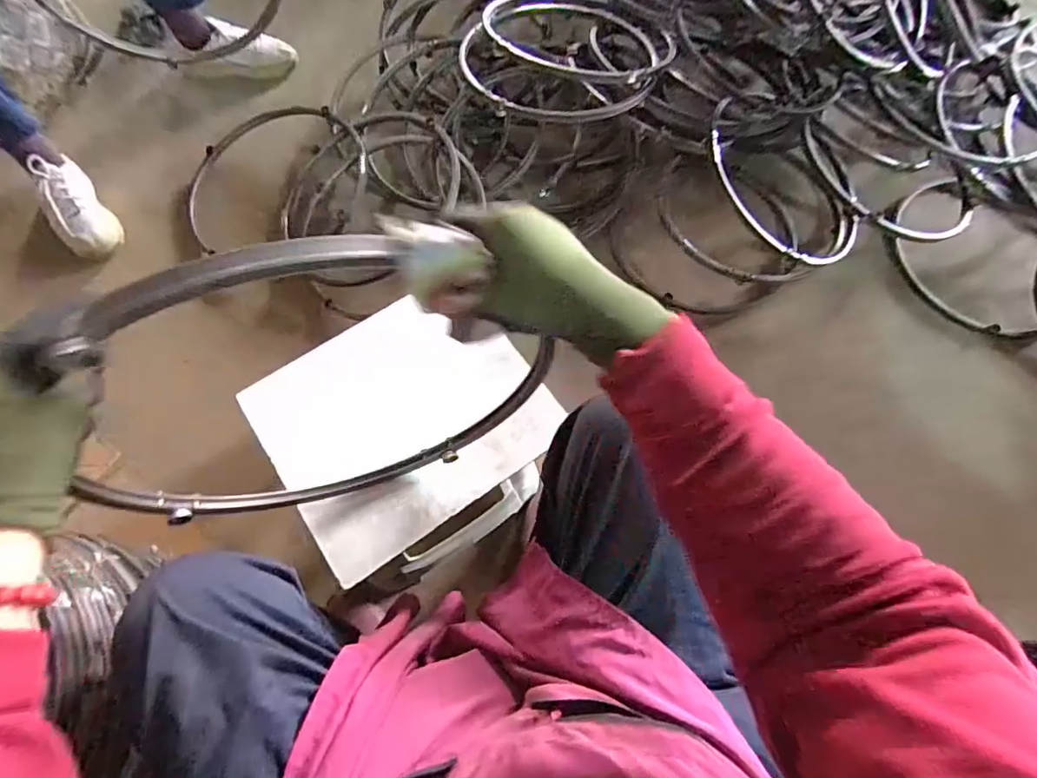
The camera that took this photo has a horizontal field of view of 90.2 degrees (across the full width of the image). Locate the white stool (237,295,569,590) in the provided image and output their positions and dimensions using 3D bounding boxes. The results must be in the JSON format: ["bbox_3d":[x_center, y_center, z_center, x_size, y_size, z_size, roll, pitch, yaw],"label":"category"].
[{"bbox_3d":[-0.133,0.097,0.768,0.321,0.307,0.309,-30,72,-12],"label":"white stool"}]

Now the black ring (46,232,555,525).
[{"bbox_3d":[-0.151,0.028,0.449,0.376,0.406,0.044,-22,71,-9],"label":"black ring"}]

